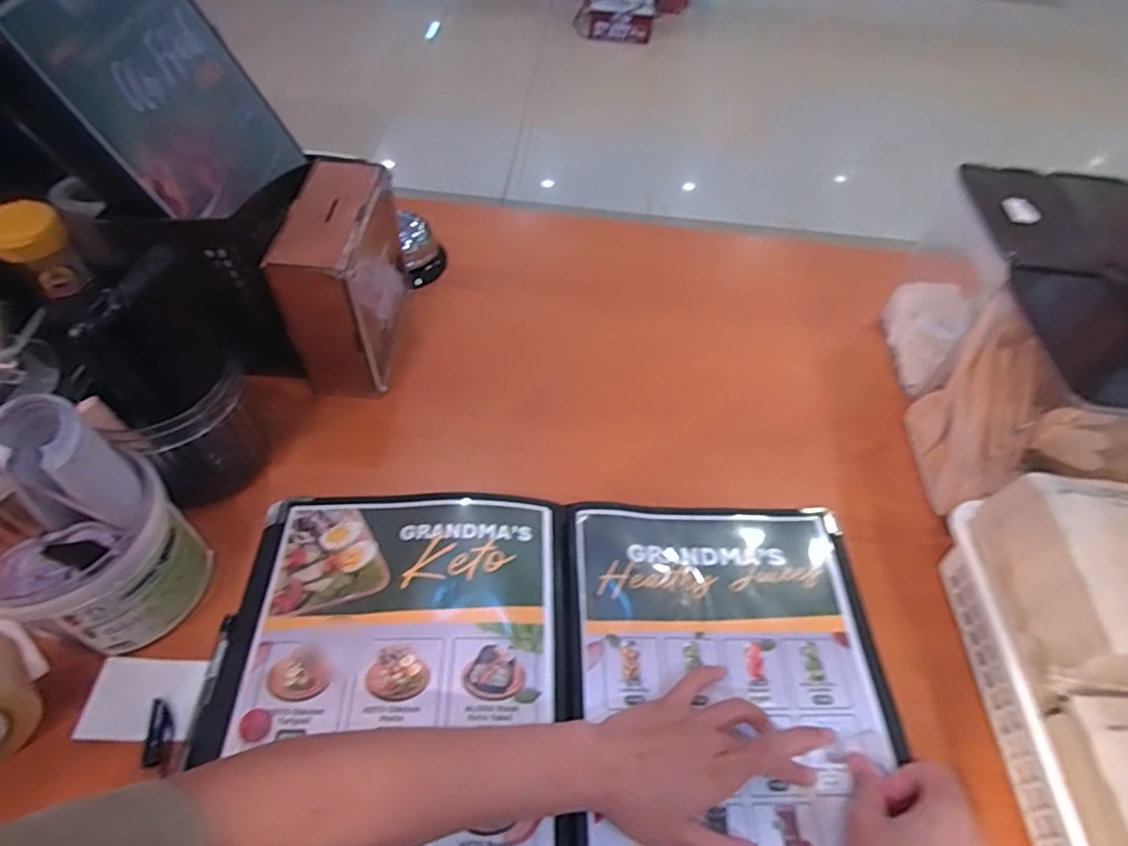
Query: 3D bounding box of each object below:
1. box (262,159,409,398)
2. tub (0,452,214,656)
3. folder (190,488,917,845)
[{"bbox_3d":[-0.196,-0.121,0.559,0.068,0.162,0.155,5,50,0],"label":"box"},{"bbox_3d":[-0.320,0.092,0.412,0.116,0.109,0.106,2,50,-3],"label":"tub"},{"bbox_3d":[-0.003,0.191,0.424,0.472,0.029,0.312,1,51,-3],"label":"folder"}]

